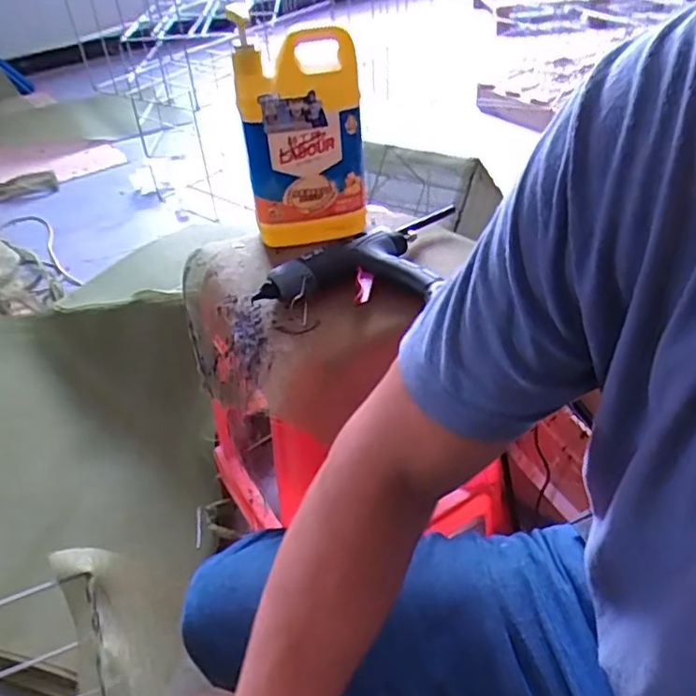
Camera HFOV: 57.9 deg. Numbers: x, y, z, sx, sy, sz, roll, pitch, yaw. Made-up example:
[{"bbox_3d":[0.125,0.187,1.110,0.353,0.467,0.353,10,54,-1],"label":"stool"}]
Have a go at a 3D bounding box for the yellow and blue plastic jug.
[{"bbox_3d":[-0.051,-0.242,0.752,0.136,0.247,0.064,-6,40,-1],"label":"yellow and blue plastic jug"}]

